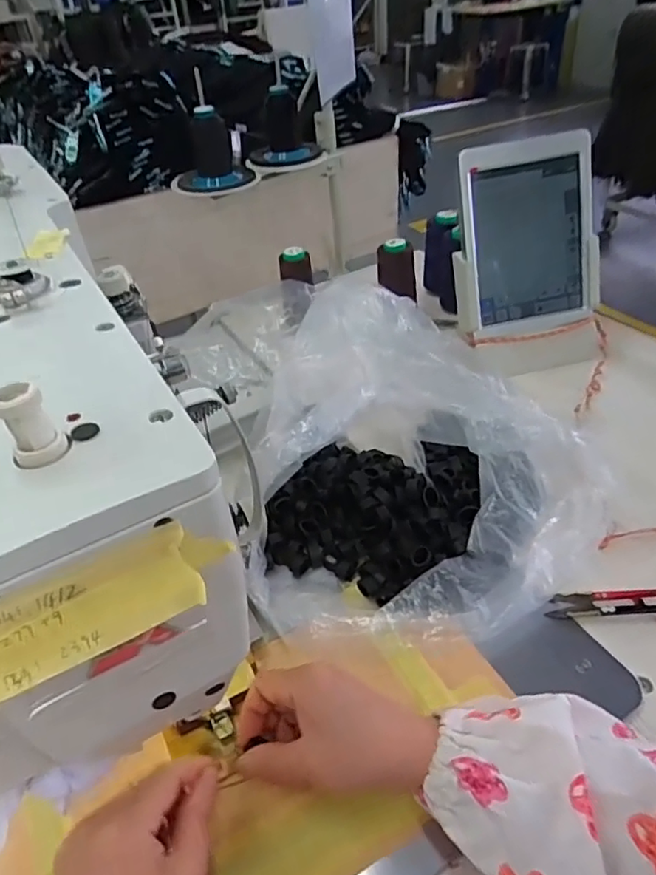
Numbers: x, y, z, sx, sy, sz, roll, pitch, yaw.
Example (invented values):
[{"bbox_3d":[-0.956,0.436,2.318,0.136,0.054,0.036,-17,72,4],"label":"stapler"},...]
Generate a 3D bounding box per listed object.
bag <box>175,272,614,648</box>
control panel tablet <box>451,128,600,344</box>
[{"bbox_3d":[0.062,0.012,0.475,0.271,0.142,0.279,-21,42,-19],"label":"bag"},{"bbox_3d":[0.220,-0.218,0.638,0.150,0.204,0.027,-13,22,-5],"label":"control panel tablet"}]

